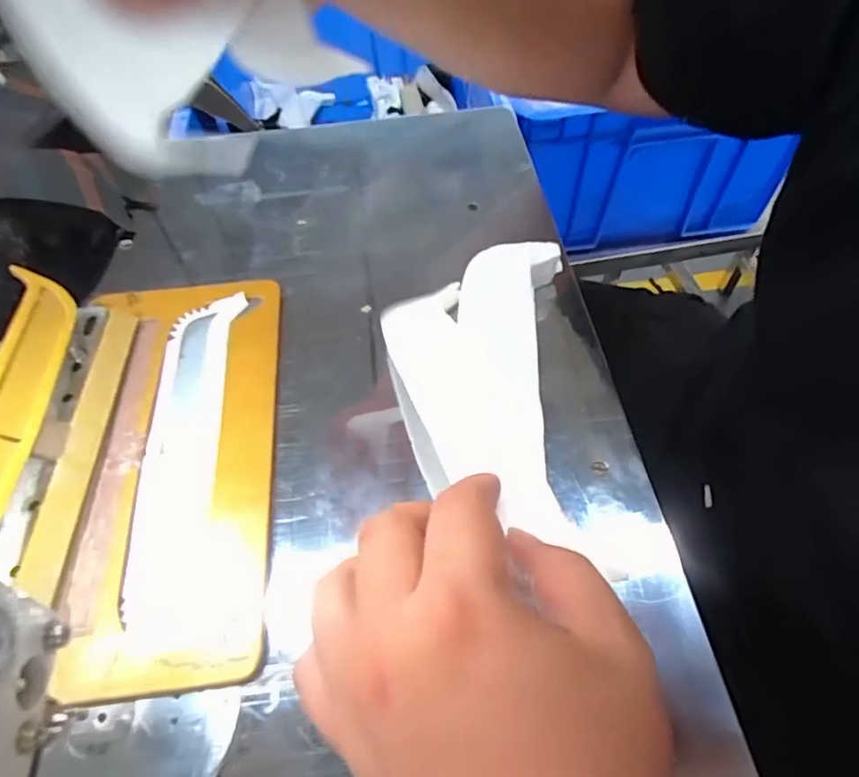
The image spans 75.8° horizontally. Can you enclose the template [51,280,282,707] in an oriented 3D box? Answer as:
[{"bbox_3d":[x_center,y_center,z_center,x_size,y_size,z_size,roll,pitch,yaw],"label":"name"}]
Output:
[{"bbox_3d":[-0.126,0.030,0.281,0.088,0.010,0.221,-7,56,-4],"label":"template"}]

